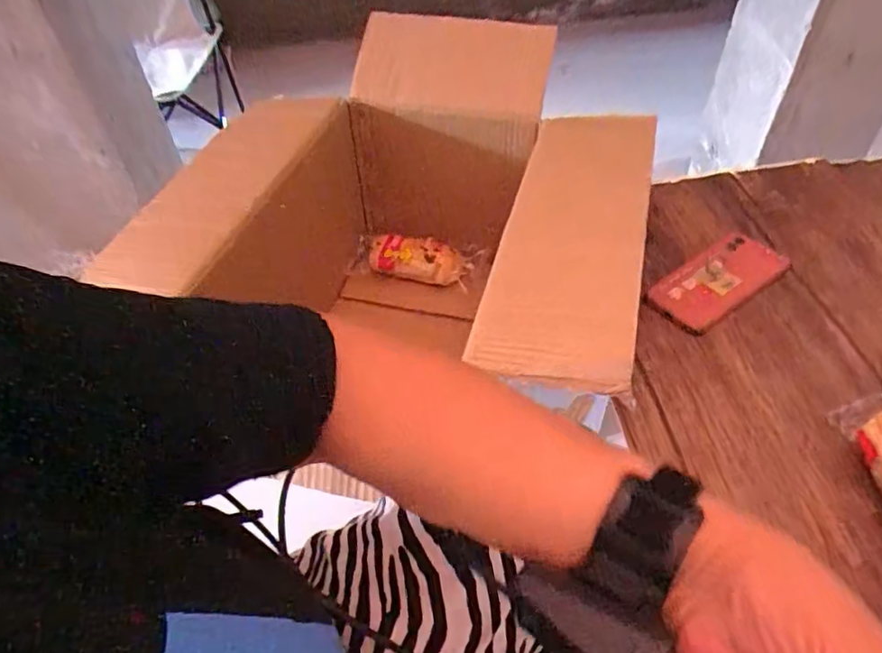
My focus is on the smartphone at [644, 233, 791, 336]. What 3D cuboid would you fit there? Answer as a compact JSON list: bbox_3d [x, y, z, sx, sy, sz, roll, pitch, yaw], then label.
[{"bbox_3d":[0.308,-0.054,0.640,0.164,0.009,0.076,-29,52,-22],"label":"smartphone"}]

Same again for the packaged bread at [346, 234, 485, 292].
[{"bbox_3d":[-0.041,-0.101,0.861,0.195,0.046,0.069,4,47,7],"label":"packaged bread"}]

